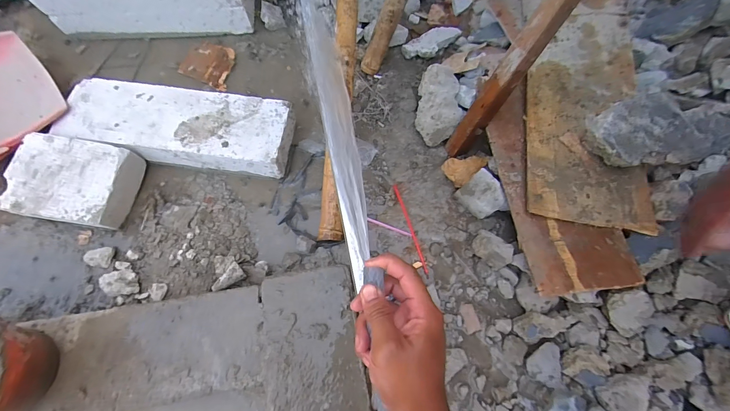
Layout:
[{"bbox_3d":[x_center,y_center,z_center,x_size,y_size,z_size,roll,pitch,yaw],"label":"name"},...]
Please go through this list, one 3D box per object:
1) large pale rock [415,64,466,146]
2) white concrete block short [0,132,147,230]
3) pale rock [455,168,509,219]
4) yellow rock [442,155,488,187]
[{"bbox_3d":[0.217,-0.288,0.921,0.119,0.077,0.237,8,70,1],"label":"large pale rock"},{"bbox_3d":[-0.718,-0.052,0.783,0.240,0.111,0.199,7,70,0],"label":"white concrete block short"},{"bbox_3d":[0.300,-0.019,0.803,0.091,0.064,0.114,-32,74,-13],"label":"pale rock"},{"bbox_3d":[0.276,-0.112,0.868,0.110,0.039,0.080,-35,75,-14],"label":"yellow rock"}]

